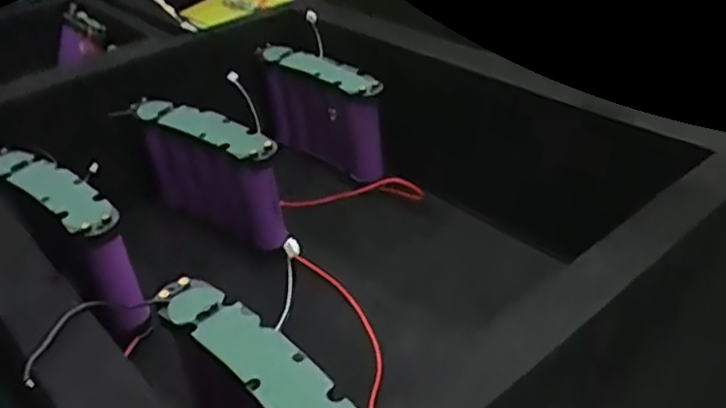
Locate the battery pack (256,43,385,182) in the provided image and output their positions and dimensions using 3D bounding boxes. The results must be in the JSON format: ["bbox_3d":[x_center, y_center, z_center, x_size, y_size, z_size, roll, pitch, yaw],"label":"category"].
[{"bbox_3d":[-0.027,-0.065,0.476,0.022,0.072,0.106,-32,42,-32],"label":"battery pack"}]

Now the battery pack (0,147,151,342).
[{"bbox_3d":[-0.155,0.018,0.363,0.030,0.073,0.119,-32,42,-32],"label":"battery pack"}]

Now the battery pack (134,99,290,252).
[{"bbox_3d":[-0.092,-0.019,0.423,0.106,0.074,0.027,24,45,35],"label":"battery pack"}]

